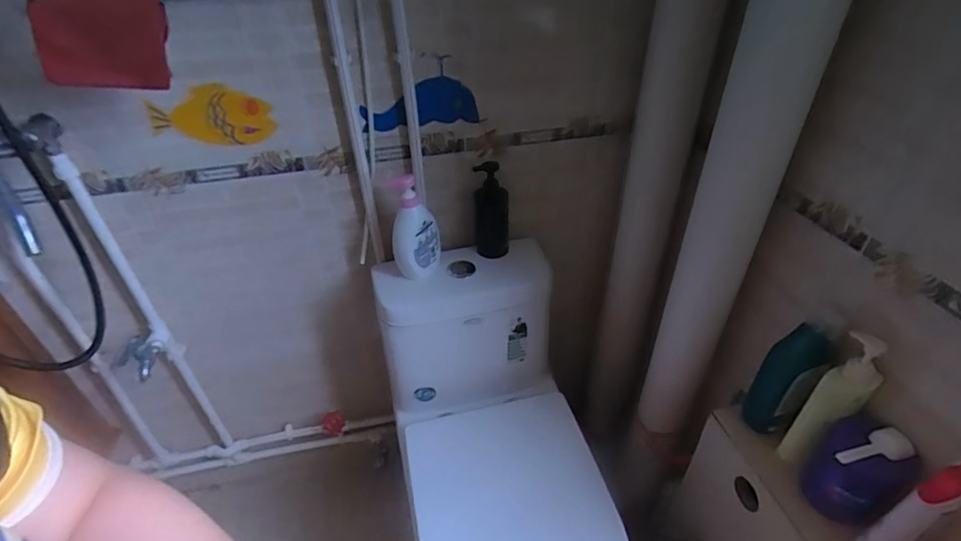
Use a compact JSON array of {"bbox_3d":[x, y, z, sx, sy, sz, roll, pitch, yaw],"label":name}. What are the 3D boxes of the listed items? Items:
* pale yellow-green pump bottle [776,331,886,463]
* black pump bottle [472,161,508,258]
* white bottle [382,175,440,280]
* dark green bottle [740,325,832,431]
[{"bbox_3d":[0.478,0.187,0.660,0.053,0.221,0.055,-27,44,-29],"label":"pale yellow-green pump bottle"},{"bbox_3d":[0.022,-0.118,0.968,0.069,0.191,0.081,0,38,2],"label":"black pump bottle"},{"bbox_3d":[-0.118,-0.069,0.868,0.087,0.197,0.064,-6,38,-6],"label":"white bottle"},{"bbox_3d":[0.449,0.167,0.720,0.066,0.202,0.044,28,47,32],"label":"dark green bottle"}]

